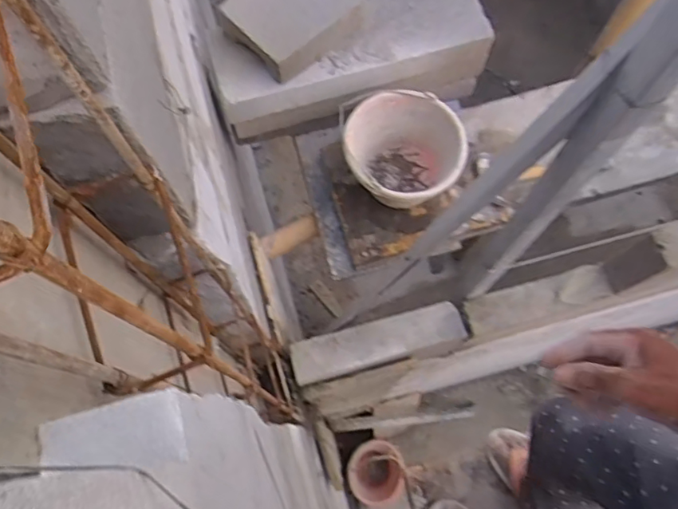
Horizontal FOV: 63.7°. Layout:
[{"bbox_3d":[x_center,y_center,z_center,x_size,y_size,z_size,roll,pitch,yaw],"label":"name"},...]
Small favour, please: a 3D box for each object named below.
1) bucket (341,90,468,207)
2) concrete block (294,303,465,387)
[{"bbox_3d":[0.138,-0.201,1.167,0.234,0.205,0.224,0,71,0],"label":"bucket"},{"bbox_3d":[0.081,0.175,1.099,0.351,0.053,0.090,-14,72,-5],"label":"concrete block"}]

